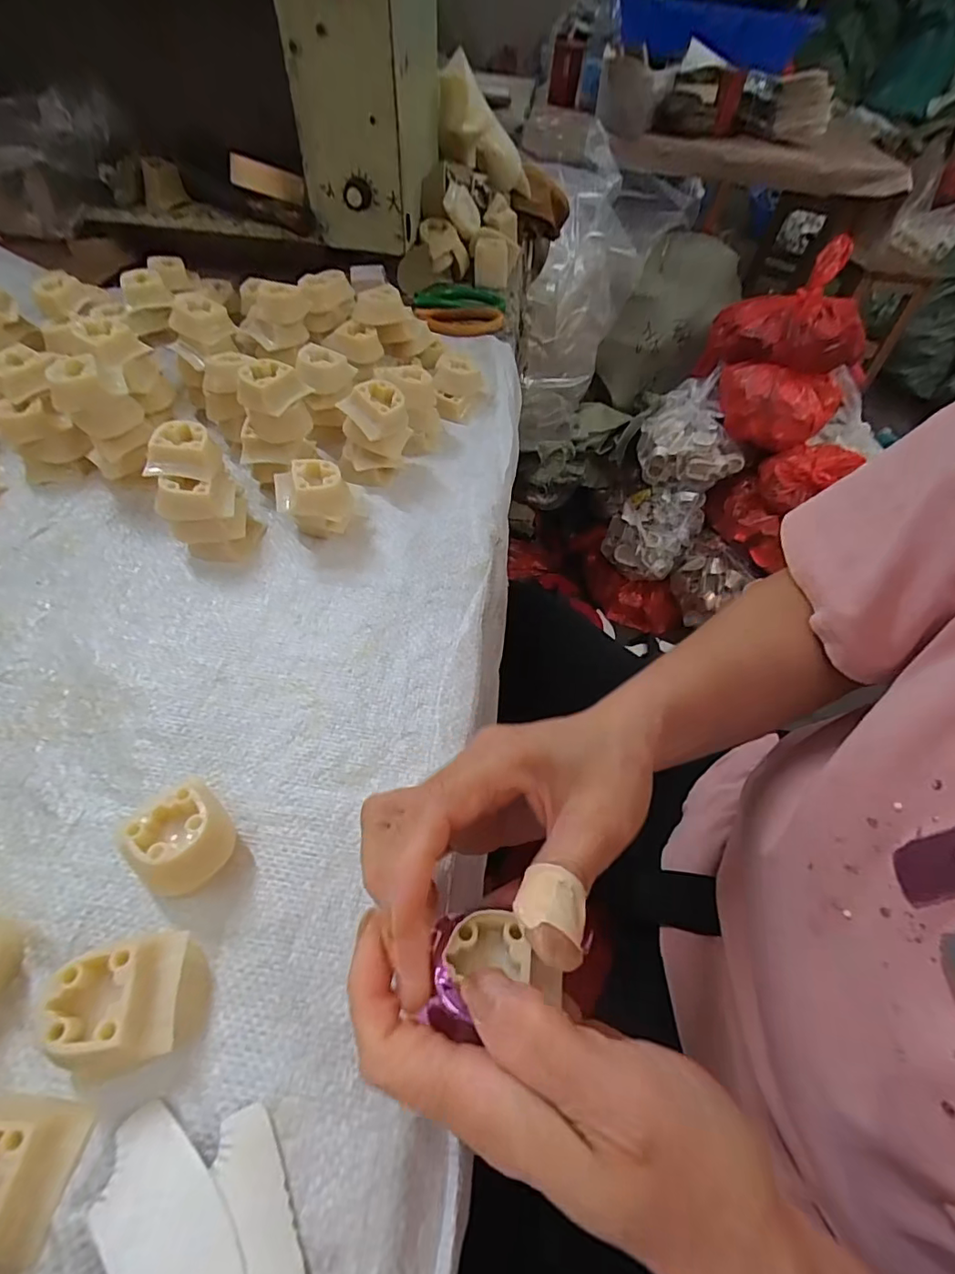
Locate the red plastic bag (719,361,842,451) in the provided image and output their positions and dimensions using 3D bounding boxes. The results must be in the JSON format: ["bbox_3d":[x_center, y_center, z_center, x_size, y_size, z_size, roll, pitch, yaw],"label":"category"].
[{"bbox_3d":[0.580,-0.459,1.045,0.218,0.113,0.140,30,56,16],"label":"red plastic bag"}]

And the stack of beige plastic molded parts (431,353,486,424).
[{"bbox_3d":[-0.020,-0.214,0.456,0.045,0.033,0.050,12,54,6],"label":"stack of beige plastic molded parts"}]

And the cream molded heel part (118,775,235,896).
[{"bbox_3d":[-0.125,0.088,0.227,0.035,0.034,0.037,-36,62,-25],"label":"cream molded heel part"}]

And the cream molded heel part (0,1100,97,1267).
[{"bbox_3d":[-0.155,0.174,0.171,0.039,0.017,0.035,13,54,7],"label":"cream molded heel part"}]

